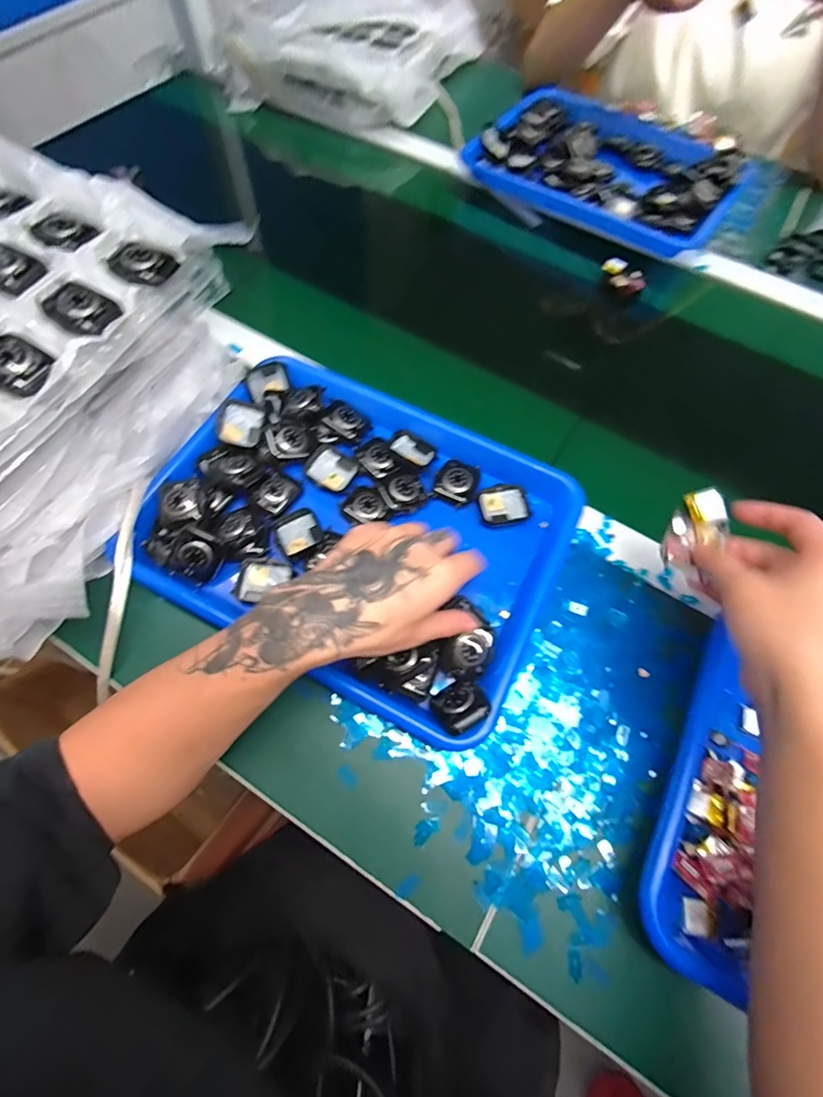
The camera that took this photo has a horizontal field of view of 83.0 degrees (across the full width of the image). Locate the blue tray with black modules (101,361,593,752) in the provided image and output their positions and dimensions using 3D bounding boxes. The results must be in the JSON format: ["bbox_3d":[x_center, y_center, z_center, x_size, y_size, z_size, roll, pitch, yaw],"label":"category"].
[{"bbox_3d":[-0.043,-0.022,0.393,0.323,0.045,0.250,25,68,8],"label":"blue tray with black modules"}]

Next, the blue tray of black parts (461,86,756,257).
[{"bbox_3d":[0.276,-0.525,0.632,0.329,0.035,0.270,34,69,12],"label":"blue tray of black parts"}]

